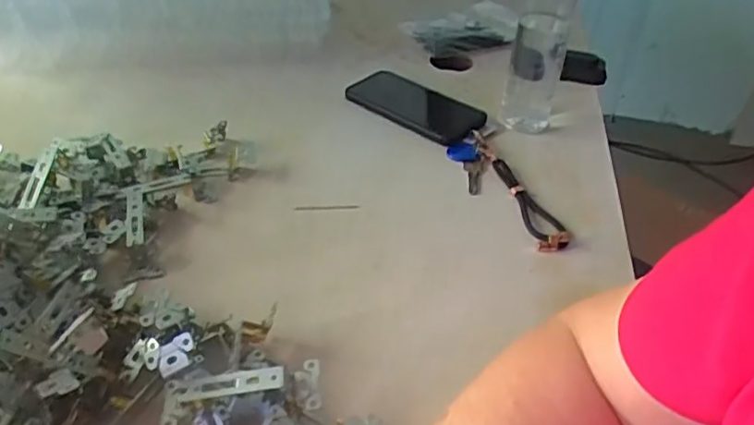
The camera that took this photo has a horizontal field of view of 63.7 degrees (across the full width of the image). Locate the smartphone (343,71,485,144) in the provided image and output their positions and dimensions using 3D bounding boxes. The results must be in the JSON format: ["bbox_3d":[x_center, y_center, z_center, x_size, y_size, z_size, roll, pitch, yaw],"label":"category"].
[{"bbox_3d":[0.042,-0.133,0.732,0.181,0.013,0.085,31,47,29],"label":"smartphone"}]

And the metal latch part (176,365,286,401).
[{"bbox_3d":[-0.093,0.108,0.383,0.068,0.005,0.014,-7,62,3],"label":"metal latch part"}]

